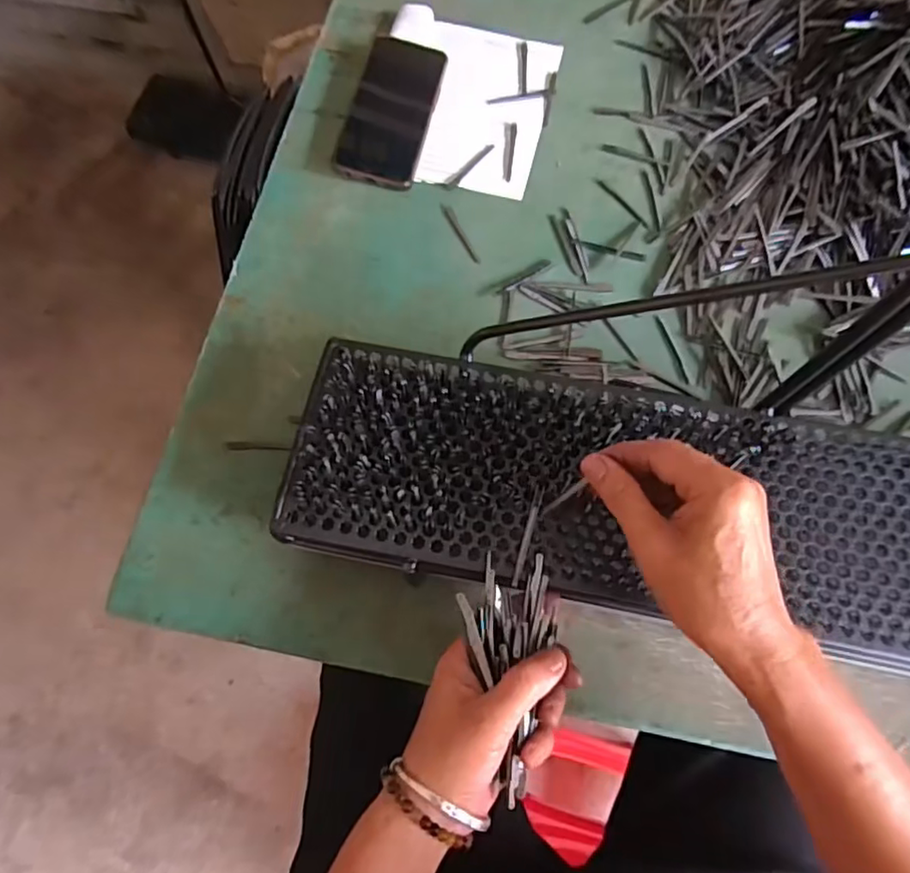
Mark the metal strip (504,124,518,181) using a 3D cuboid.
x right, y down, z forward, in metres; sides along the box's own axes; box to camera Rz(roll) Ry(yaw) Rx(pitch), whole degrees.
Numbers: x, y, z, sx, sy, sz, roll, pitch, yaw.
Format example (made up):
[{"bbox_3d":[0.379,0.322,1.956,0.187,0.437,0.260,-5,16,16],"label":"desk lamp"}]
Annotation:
[{"bbox_3d":[0.051,-0.271,0.565,0.010,0.004,0.068,7,71,4],"label":"metal strip"}]

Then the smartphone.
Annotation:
[{"bbox_3d":[-0.059,-0.309,0.566,0.074,0.006,0.159,14,77,-6],"label":"smartphone"}]

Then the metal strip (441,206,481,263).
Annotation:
[{"bbox_3d":[0.005,-0.182,0.534,0.008,0.004,0.067,-24,72,-7],"label":"metal strip"}]

